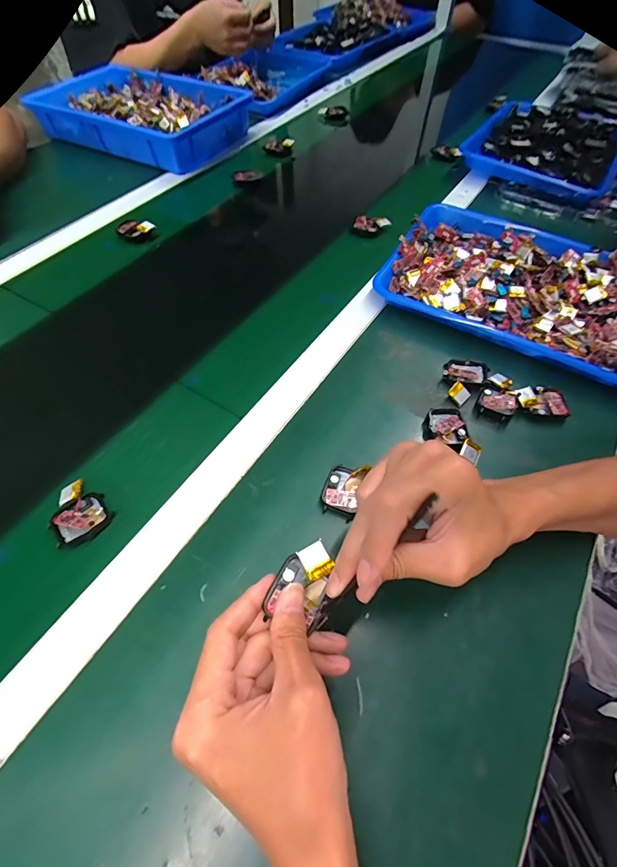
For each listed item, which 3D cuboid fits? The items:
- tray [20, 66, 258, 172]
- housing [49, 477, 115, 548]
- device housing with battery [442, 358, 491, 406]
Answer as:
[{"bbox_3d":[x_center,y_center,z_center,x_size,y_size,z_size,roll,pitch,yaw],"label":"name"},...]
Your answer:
[{"bbox_3d":[-0.335,-0.633,0.773,0.382,0.067,0.252,23,59,14],"label":"tray"},{"bbox_3d":[-0.205,0.071,0.344,0.045,0.018,0.055,-36,64,-22],"label":"housing"},{"bbox_3d":[0.172,-0.064,0.438,0.066,0.013,0.046,-40,65,-23],"label":"device housing with battery"}]

